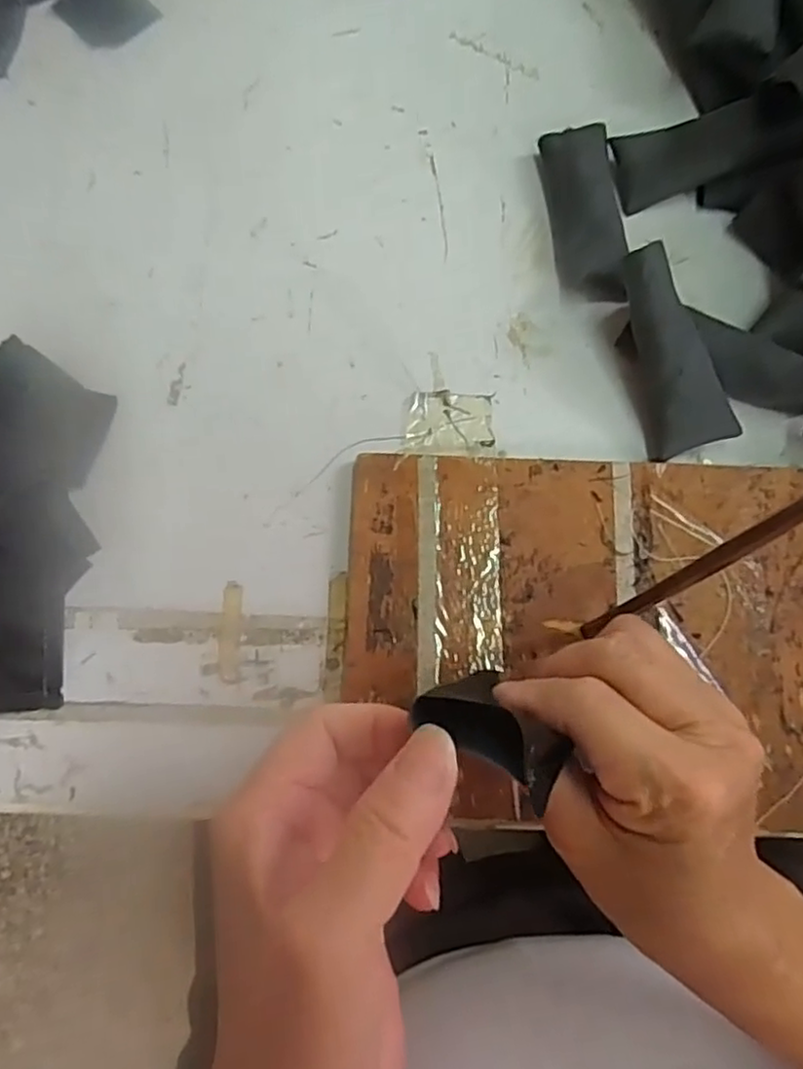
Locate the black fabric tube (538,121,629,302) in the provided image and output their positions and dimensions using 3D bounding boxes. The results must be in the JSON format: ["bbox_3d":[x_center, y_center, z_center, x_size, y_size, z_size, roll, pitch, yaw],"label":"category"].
[{"bbox_3d":[0.106,-0.183,0.385,0.039,0.022,0.104,-8,76,-1],"label":"black fabric tube"}]

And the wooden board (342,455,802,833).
[{"bbox_3d":[0.109,0.048,0.338,0.267,0.013,0.174,2,76,1],"label":"wooden board"}]

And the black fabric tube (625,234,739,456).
[{"bbox_3d":[0.138,-0.095,0.354,0.040,0.020,0.104,-20,100,-4],"label":"black fabric tube"}]

